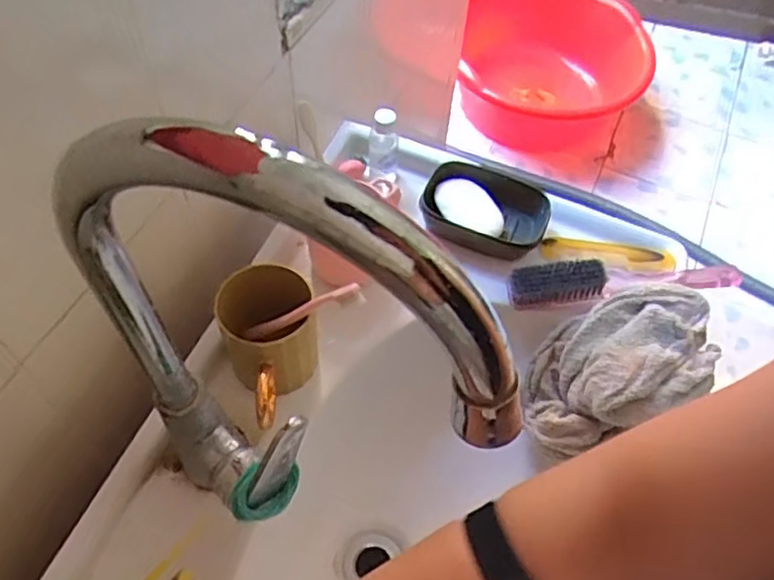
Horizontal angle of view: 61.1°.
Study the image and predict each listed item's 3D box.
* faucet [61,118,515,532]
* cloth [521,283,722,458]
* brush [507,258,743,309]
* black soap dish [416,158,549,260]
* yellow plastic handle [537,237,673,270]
[{"bbox_3d":[-0.055,0.059,0.332,0.218,0.331,0.057,20,58,10],"label":"faucet"},{"bbox_3d":[0.222,0.071,0.614,0.201,0.086,0.119,-25,61,-18],"label":"cloth"},{"bbox_3d":[0.235,-0.016,0.653,0.232,0.036,0.046,-5,57,-7],"label":"brush"},{"bbox_3d":[0.102,-0.080,0.688,0.131,0.040,0.092,16,57,8],"label":"black soap dish"},{"bbox_3d":[0.233,-0.037,0.691,0.138,0.022,0.028,8,56,2],"label":"yellow plastic handle"}]

